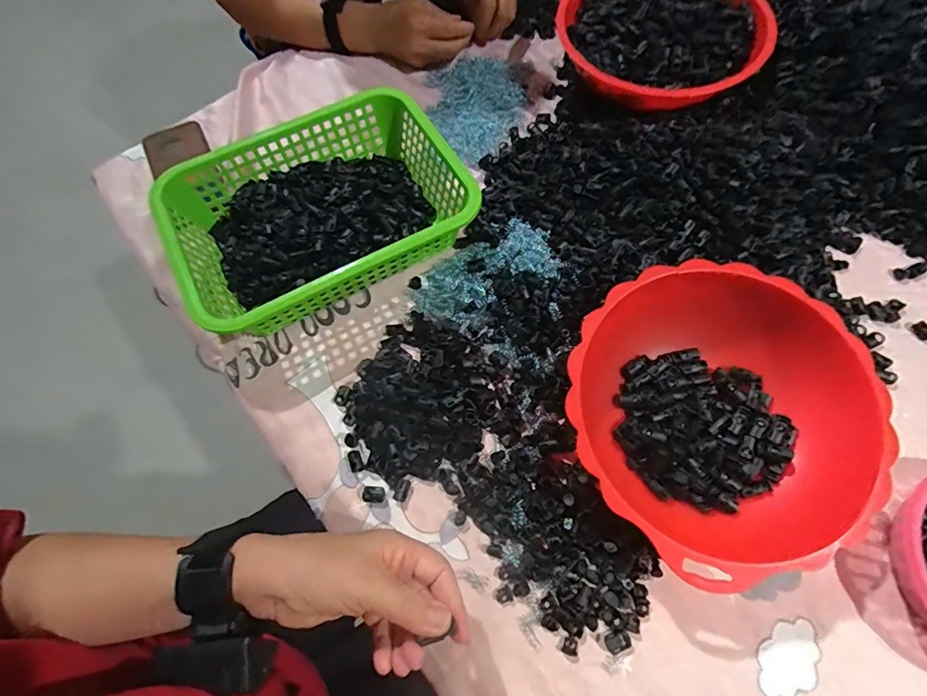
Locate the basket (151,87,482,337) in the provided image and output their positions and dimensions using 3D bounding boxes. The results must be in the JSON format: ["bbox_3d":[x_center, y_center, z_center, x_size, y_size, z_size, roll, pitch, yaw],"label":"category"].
[{"bbox_3d":[-0.144,-0.139,0.484,0.288,0.084,0.204,-29,71,-10],"label":"basket"}]

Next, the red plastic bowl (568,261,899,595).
[{"bbox_3d":[0.211,0.055,0.395,0.235,0.069,0.240,0,68,1],"label":"red plastic bowl"}]

